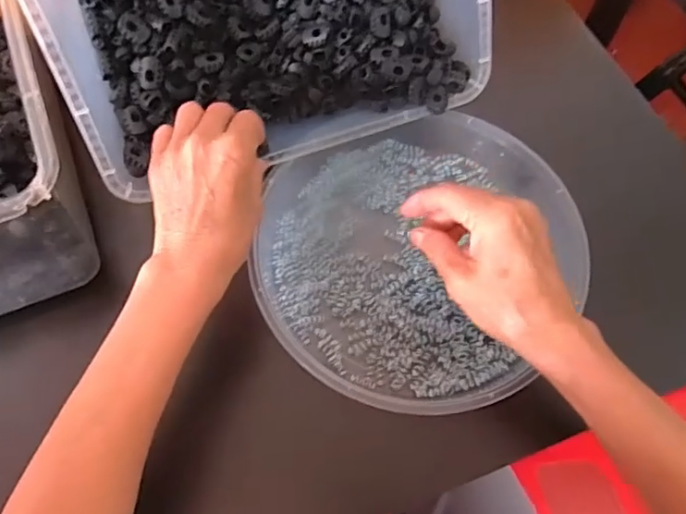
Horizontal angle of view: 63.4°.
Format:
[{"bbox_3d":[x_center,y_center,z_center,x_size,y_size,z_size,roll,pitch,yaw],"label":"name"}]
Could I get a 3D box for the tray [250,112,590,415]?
[{"bbox_3d":[0.056,-0.004,0.405,0.229,0.034,0.225,0,65,-1],"label":"tray"}]

